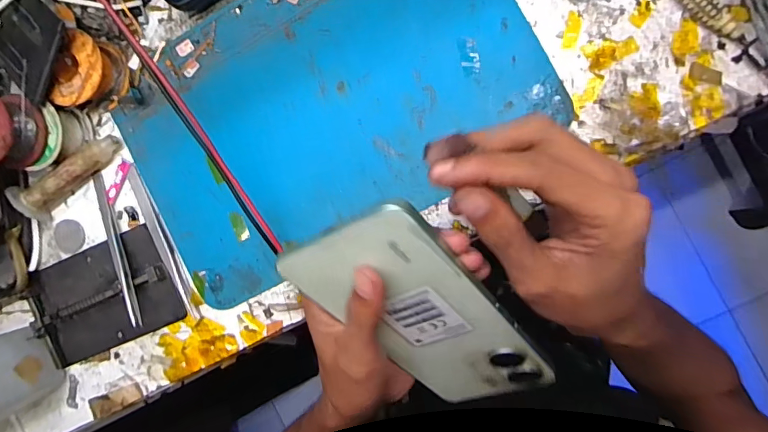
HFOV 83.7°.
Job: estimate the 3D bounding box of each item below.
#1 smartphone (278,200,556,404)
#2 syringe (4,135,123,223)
[{"bbox_3d":[0.025,0.058,0.228,0.074,0.006,0.163,-27,125,24],"label":"smartphone"},{"bbox_3d":[-0.238,-0.029,0.325,0.088,0.022,0.026,-28,88,8],"label":"syringe"}]

